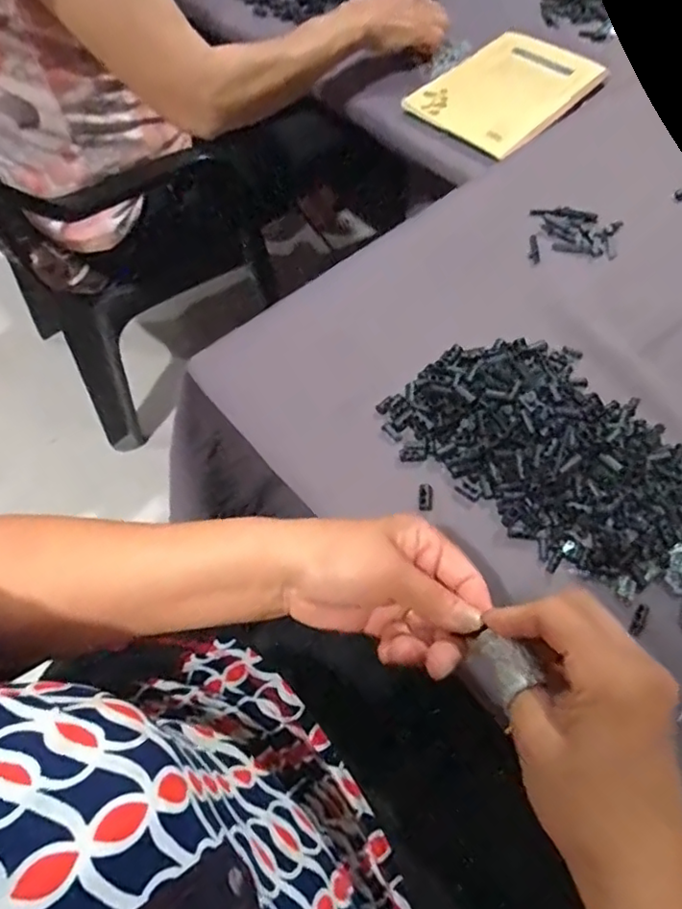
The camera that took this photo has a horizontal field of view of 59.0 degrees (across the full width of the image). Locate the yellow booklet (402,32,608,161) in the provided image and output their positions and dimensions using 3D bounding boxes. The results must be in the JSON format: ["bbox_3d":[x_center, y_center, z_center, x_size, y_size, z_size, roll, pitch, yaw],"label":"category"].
[{"bbox_3d":[0.196,-0.427,0.700,0.146,0.013,0.215,39,69,18],"label":"yellow booklet"}]

